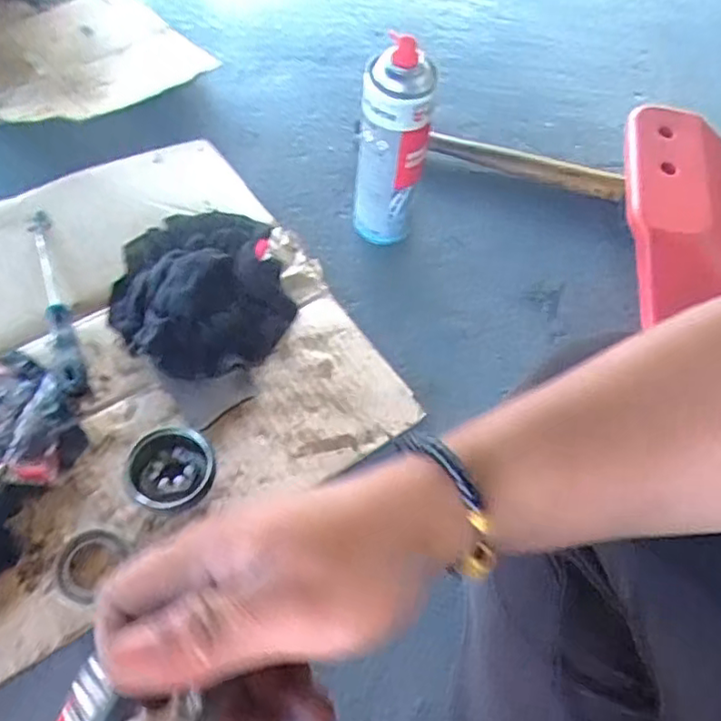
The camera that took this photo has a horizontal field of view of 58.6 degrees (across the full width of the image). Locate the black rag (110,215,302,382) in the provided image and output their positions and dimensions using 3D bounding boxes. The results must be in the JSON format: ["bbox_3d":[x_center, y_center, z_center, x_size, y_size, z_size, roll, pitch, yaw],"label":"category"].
[{"bbox_3d":[-0.160,-0.070,0.634,0.167,0.034,0.178,-17,63,-14],"label":"black rag"}]

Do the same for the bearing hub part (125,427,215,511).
[{"bbox_3d":[-0.156,0.094,0.535,0.069,0.041,0.064,2,60,-3],"label":"bearing hub part"}]

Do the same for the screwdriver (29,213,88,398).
[{"bbox_3d":[-0.294,-0.059,0.621,0.020,0.024,0.215,-18,63,-14],"label":"screwdriver"}]

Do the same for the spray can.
[{"bbox_3d":[0.028,-0.202,0.625,0.060,0.217,0.064,2,60,-3],"label":"spray can"}]

